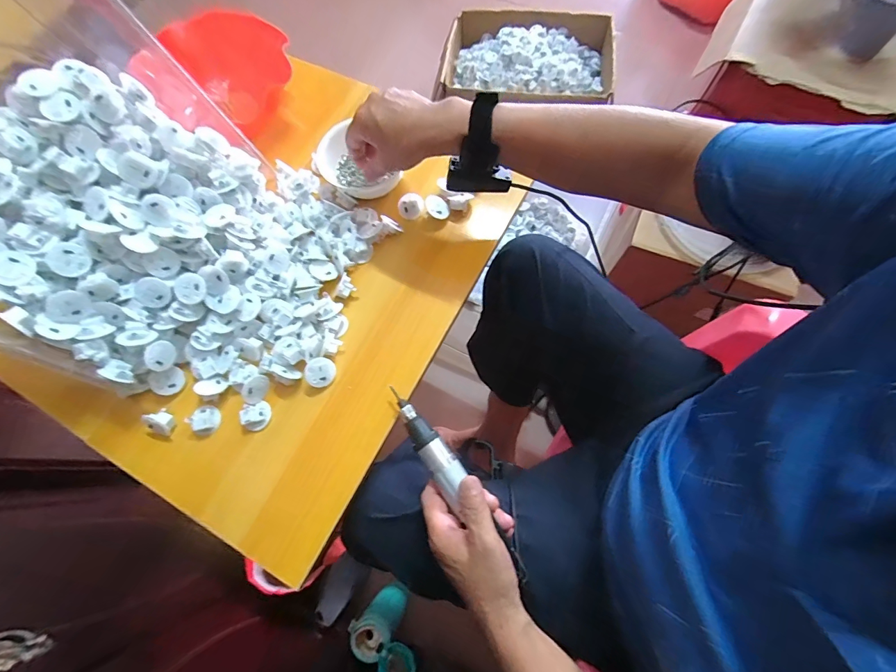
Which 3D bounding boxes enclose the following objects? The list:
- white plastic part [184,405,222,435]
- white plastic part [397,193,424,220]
[{"bbox_3d":[-0.270,0.093,0.447,0.029,0.014,0.028,-1,71,2],"label":"white plastic part"},{"bbox_3d":[-0.049,-0.170,0.525,0.035,0.033,0.008,-13,36,9],"label":"white plastic part"}]

